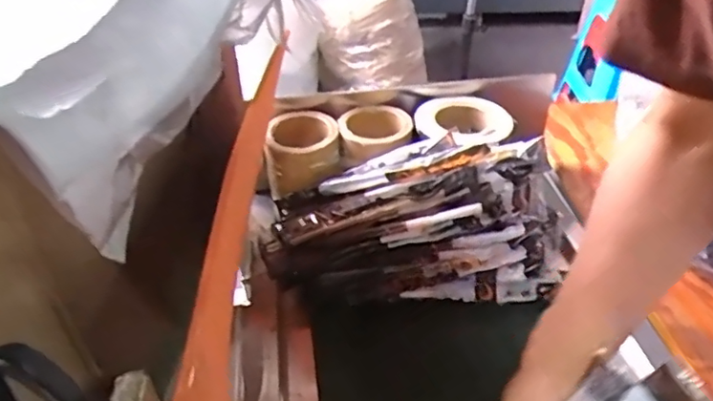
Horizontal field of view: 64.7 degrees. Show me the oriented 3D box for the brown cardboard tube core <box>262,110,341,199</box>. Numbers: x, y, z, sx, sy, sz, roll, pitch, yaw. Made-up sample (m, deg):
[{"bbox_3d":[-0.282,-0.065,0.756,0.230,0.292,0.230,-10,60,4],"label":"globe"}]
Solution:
[{"bbox_3d":[-0.067,-0.057,0.725,0.094,0.083,0.097,-4,39,-3],"label":"brown cardboard tube core"}]

